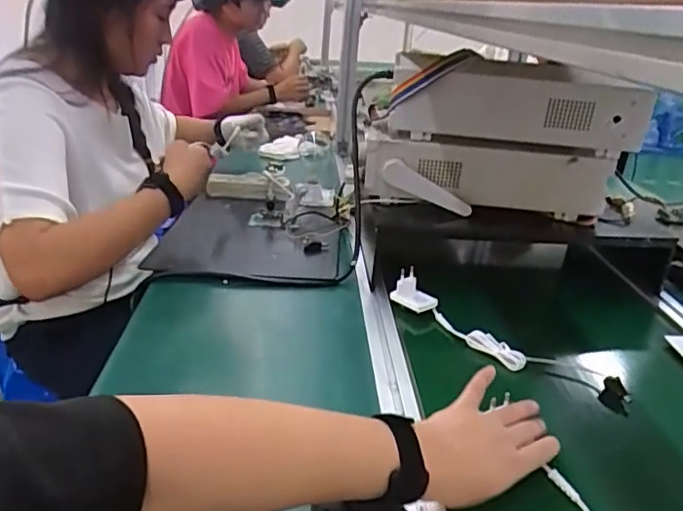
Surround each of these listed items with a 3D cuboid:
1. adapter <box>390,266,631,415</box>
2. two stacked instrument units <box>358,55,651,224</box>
[{"bbox_3d":[0.196,0.104,0.715,0.314,0.041,0.062,22,31,32],"label":"adapter"},{"bbox_3d":[0.234,-0.185,0.880,0.386,0.199,0.155,5,26,1],"label":"two stacked instrument units"}]

